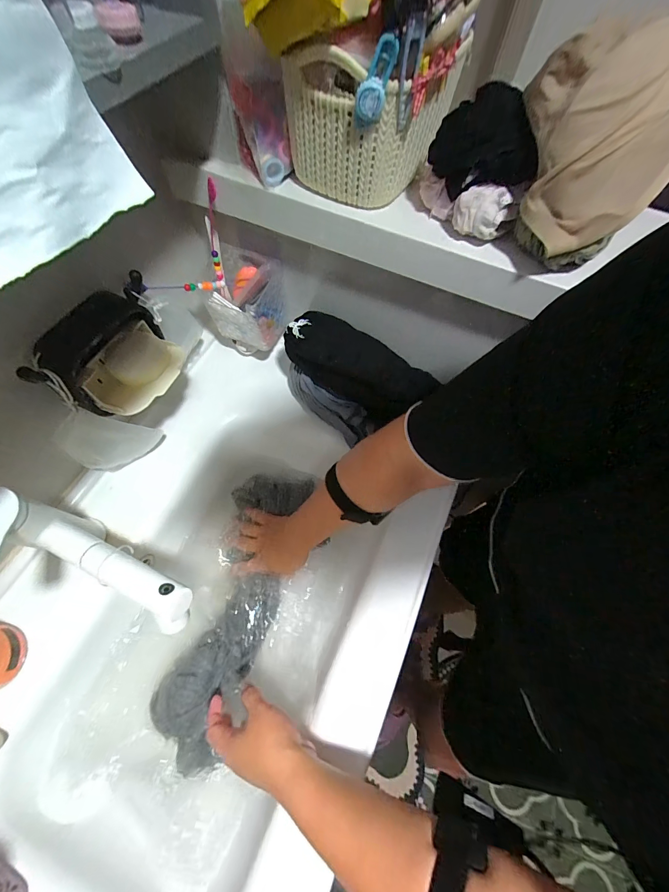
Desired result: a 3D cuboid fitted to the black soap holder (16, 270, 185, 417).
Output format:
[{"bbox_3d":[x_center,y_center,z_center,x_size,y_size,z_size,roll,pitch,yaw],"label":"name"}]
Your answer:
[{"bbox_3d":[-0.236,-0.106,0.380,0.093,0.073,0.159,23,66,8],"label":"black soap holder"}]

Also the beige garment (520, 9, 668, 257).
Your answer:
[{"bbox_3d":[0.203,-0.239,0.261,0.086,0.105,0.106,-15,66,-10],"label":"beige garment"}]

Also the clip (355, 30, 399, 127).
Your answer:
[{"bbox_3d":[0.031,-0.281,0.263,0.027,0.055,0.025,4,65,-1],"label":"clip"}]

